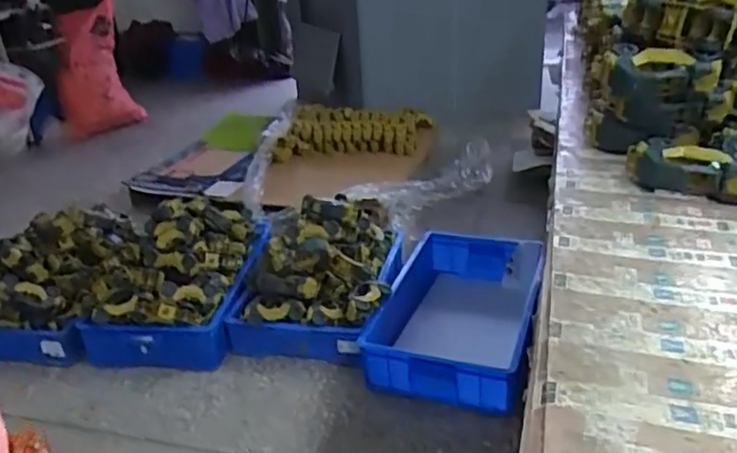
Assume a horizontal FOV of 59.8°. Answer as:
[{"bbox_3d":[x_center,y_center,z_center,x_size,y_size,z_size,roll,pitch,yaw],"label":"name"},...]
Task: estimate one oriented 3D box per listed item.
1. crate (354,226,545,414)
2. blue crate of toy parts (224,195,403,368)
[{"bbox_3d":[0.243,0.231,1.770,0.420,0.122,0.677,5,27,19],"label":"crate"},{"bbox_3d":[-0.131,0.119,1.896,0.416,0.283,0.564,2,26,13],"label":"blue crate of toy parts"}]

